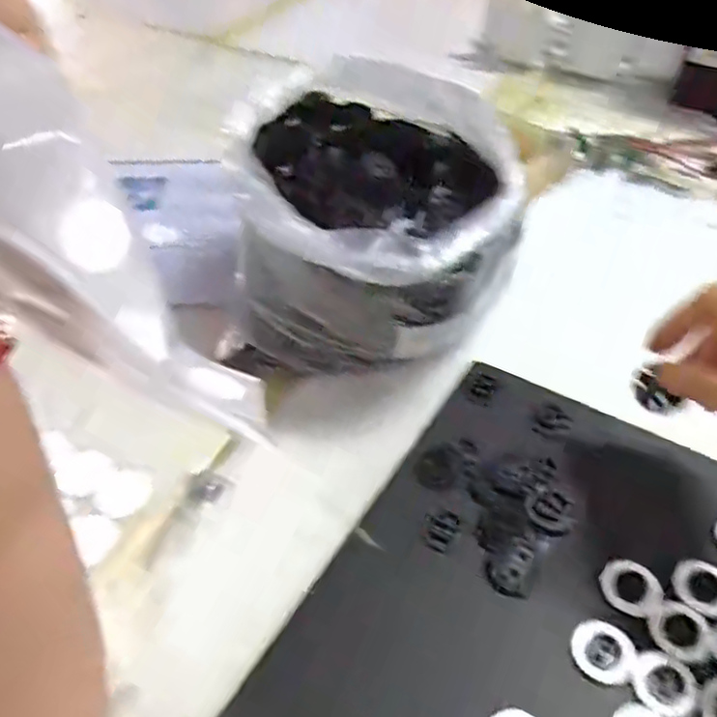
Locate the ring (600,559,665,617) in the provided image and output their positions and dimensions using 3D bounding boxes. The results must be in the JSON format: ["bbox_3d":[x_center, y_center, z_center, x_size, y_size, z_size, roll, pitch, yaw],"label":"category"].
[{"bbox_3d":[0.140,0.117,0.342,0.029,0.004,0.029,-2,47,2],"label":"ring"}]

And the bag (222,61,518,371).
[{"bbox_3d":[0.021,-0.096,0.464,0.171,0.154,0.206,8,48,10],"label":"bag"}]

